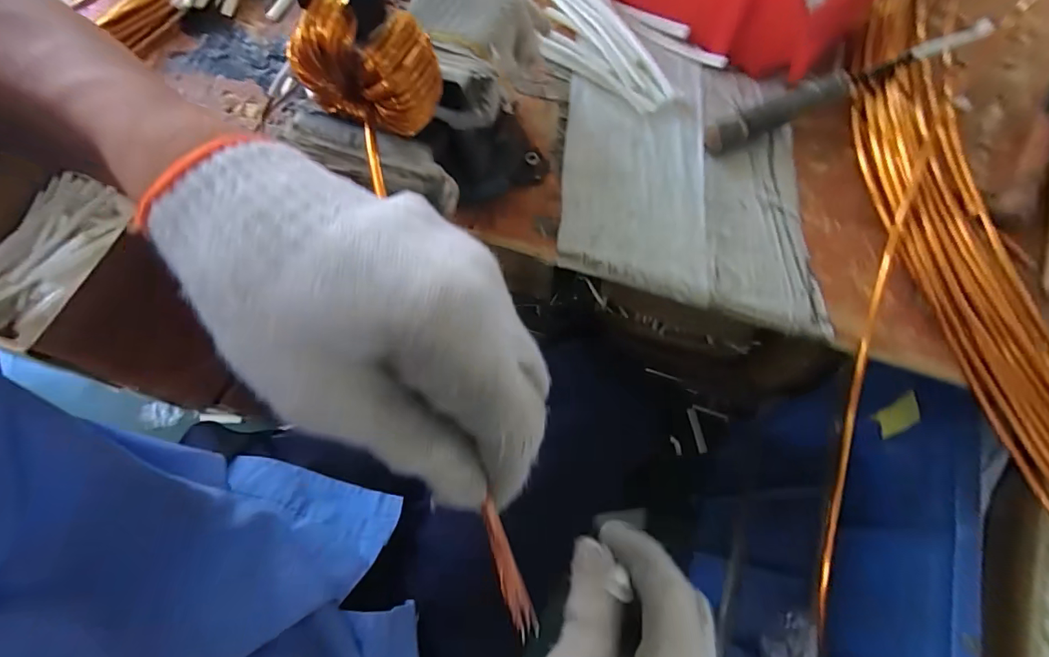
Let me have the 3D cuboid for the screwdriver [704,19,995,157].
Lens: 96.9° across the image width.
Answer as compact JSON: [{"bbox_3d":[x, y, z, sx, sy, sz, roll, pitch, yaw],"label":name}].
[{"bbox_3d":[0.286,-0.212,0.411,0.264,0.035,0.019,-20,71,-7],"label":"screwdriver"}]

